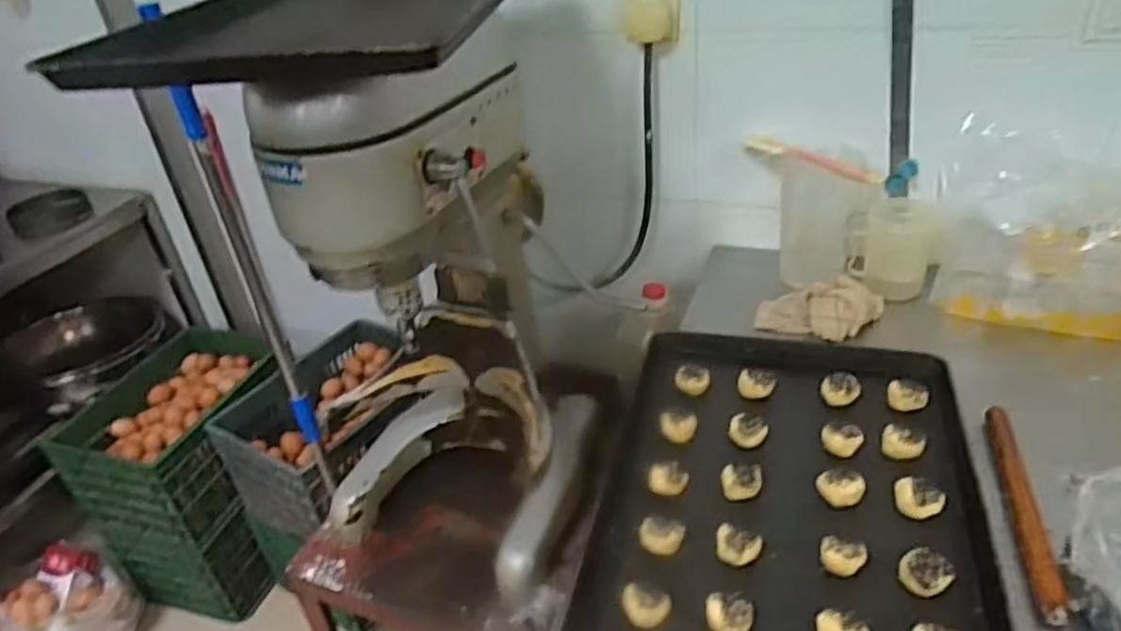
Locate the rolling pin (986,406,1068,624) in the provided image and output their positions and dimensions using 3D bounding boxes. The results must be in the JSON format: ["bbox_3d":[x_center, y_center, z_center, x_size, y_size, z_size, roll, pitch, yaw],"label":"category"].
[{"bbox_3d":[0.497,0.200,0.788,0.024,0.024,0.291,4,34,15],"label":"rolling pin"}]

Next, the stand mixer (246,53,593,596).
[{"bbox_3d":[-0.194,-0.027,1.139,0.393,0.754,0.430,9,36,21],"label":"stand mixer"}]

